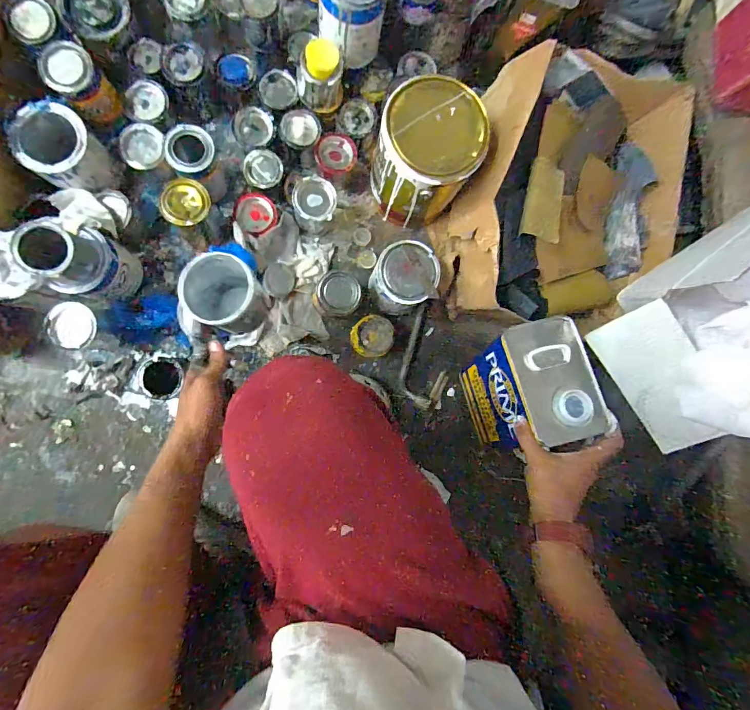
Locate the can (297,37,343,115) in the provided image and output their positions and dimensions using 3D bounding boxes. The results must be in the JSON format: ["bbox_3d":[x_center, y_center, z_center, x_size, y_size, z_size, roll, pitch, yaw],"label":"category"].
[{"bbox_3d":[-0.091,-0.470,0.676,0.078,0.099,0.065,-5,89,-8],"label":"can"}]

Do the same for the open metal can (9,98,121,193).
[{"bbox_3d":[-0.494,-0.323,0.648,0.113,0.089,0.105,0,88,-8],"label":"open metal can"}]

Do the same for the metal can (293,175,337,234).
[{"bbox_3d":[-0.109,-0.265,0.728,0.074,0.093,0.071,5,88,-8],"label":"metal can"}]

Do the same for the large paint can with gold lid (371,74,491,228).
[{"bbox_3d":[0.079,-0.338,0.705,0.154,0.223,0.159,0,88,-8],"label":"large paint can with gold lid"}]

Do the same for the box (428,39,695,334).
[{"bbox_3d":[0.334,-0.292,0.730,0.380,0.178,0.461,10,87,-8],"label":"box"}]

